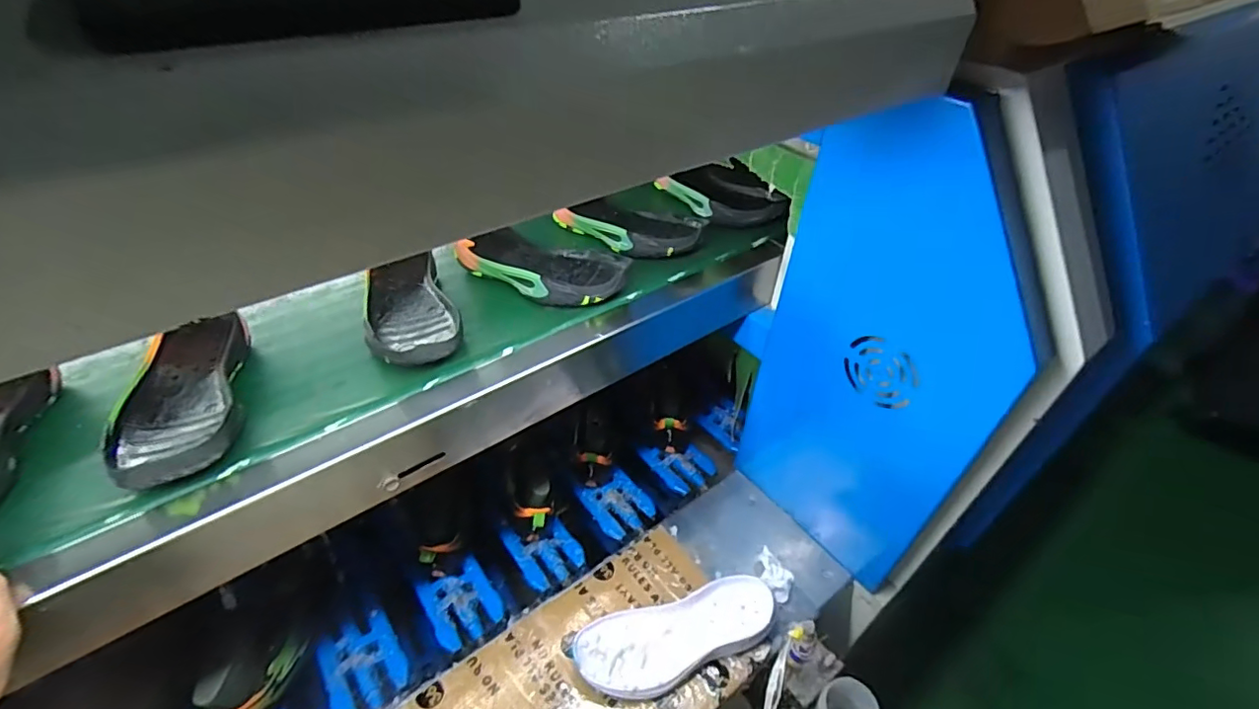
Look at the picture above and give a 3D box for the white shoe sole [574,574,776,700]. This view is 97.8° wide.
[{"bbox_3d":[0.063,0.365,0.712,0.266,0.049,0.105,-11,44,-16],"label":"white shoe sole"}]

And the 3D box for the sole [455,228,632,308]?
[{"bbox_3d":[-0.106,-0.107,0.677,0.219,0.035,0.100,18,44,15],"label":"sole"}]

